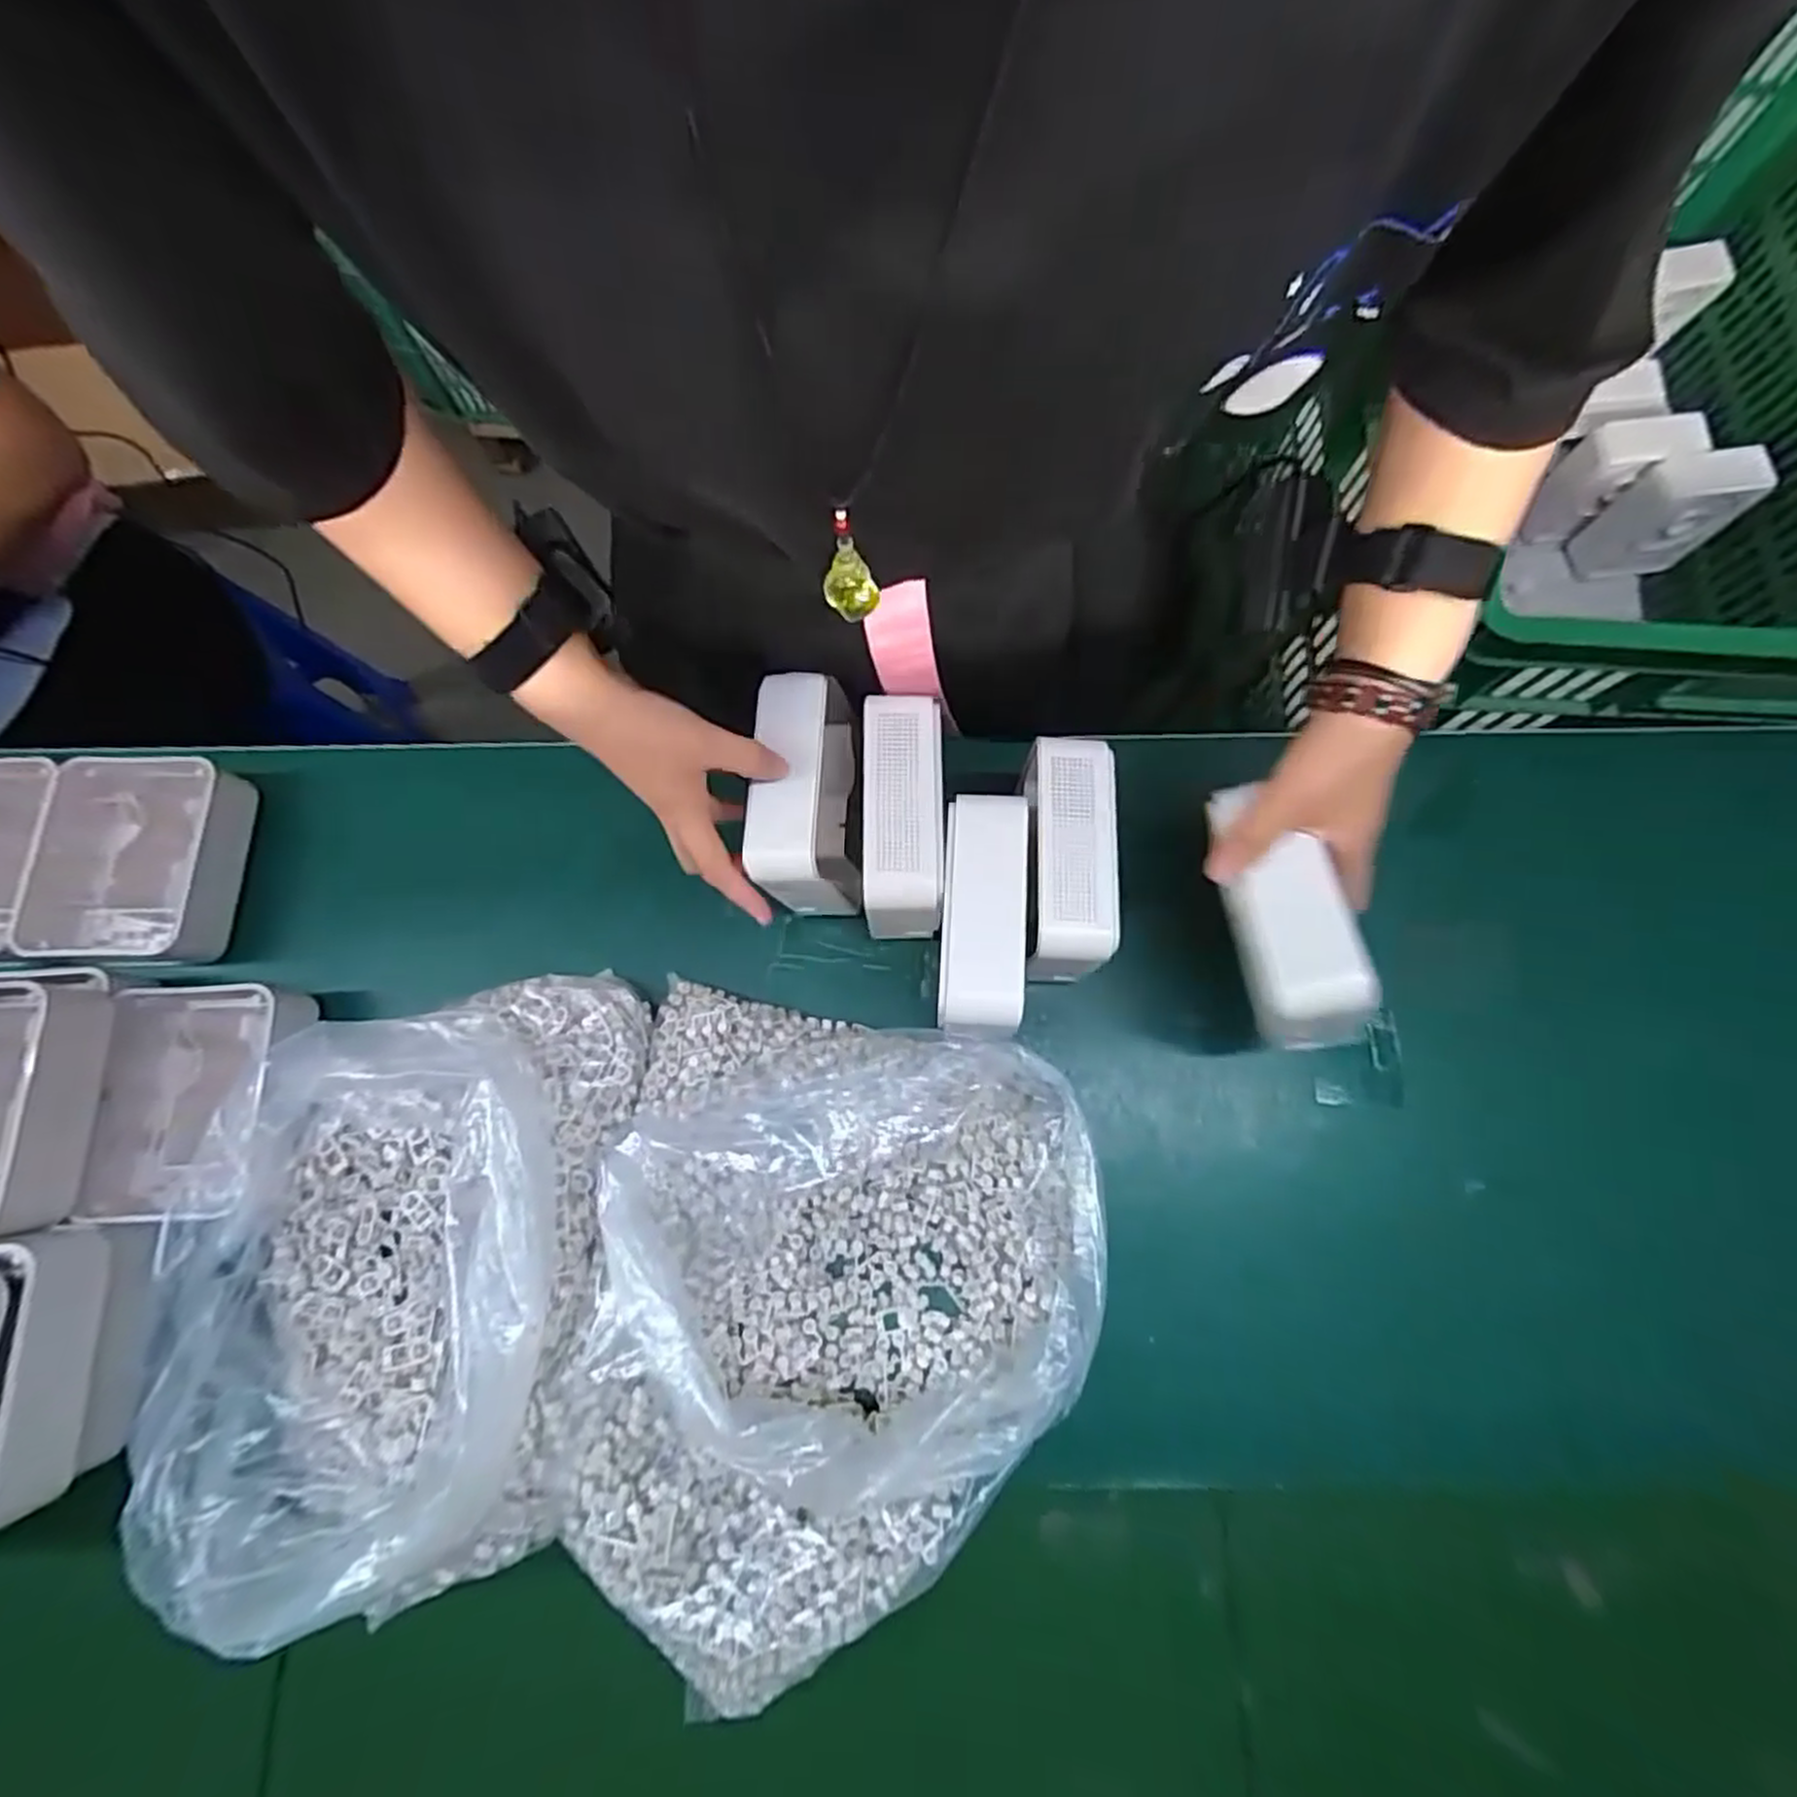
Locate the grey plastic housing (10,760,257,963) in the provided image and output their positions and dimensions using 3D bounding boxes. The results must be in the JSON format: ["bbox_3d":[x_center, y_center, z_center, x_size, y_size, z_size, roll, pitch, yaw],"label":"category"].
[{"bbox_3d":[-0.475,-0.025,0.487,0.101,0.042,0.128,-3,76,0],"label":"grey plastic housing"}]

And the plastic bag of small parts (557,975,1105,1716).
[{"bbox_3d":[-0.038,0.218,0.384,0.264,0.096,0.319,10,77,3],"label":"plastic bag of small parts"}]

